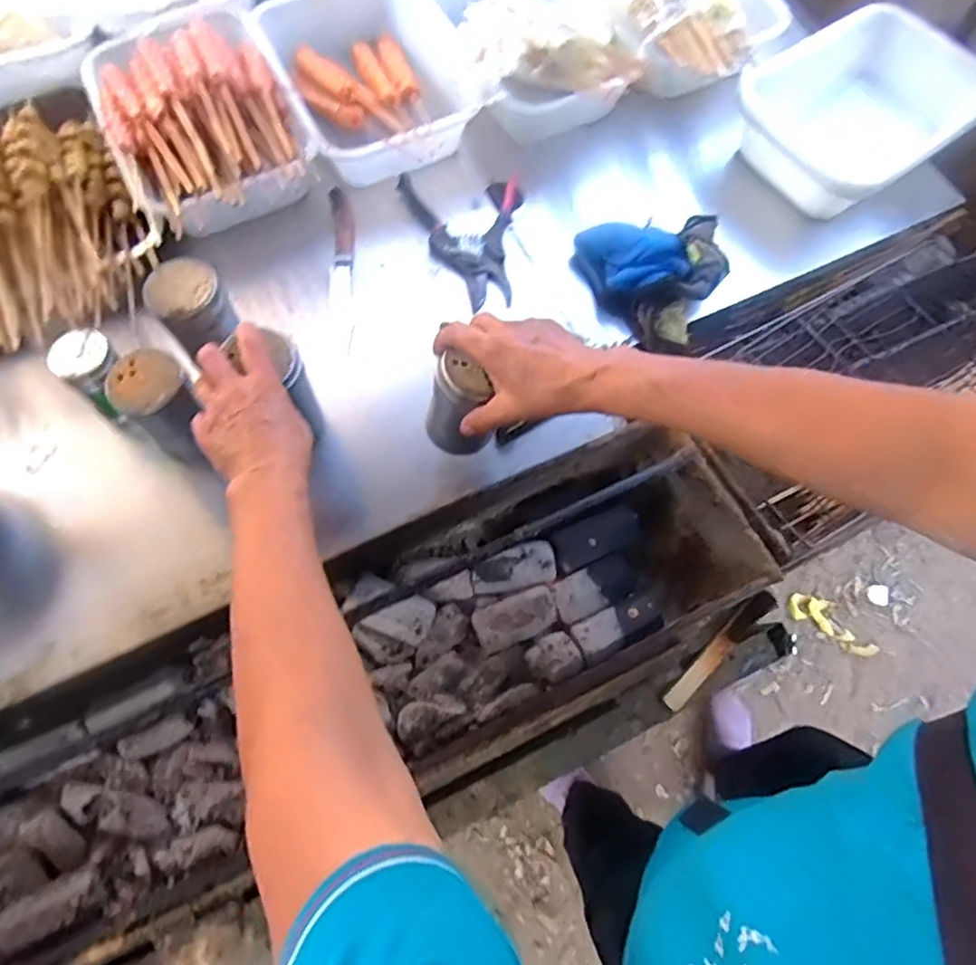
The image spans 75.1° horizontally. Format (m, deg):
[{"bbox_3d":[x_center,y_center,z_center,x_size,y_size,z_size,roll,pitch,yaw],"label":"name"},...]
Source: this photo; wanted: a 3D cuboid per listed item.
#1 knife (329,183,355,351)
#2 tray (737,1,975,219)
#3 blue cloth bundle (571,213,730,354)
[{"bbox_3d":[-0.167,-0.247,0.723,0.024,0.015,0.199,-4,72,-2],"label":"knife"},{"bbox_3d":[0.443,-0.453,0.778,0.275,0.087,0.200,-33,75,-11],"label":"tray"},{"bbox_3d":[0.191,-0.235,0.714,0.160,0.078,0.159,0,71,-1],"label":"blue cloth bundle"}]

